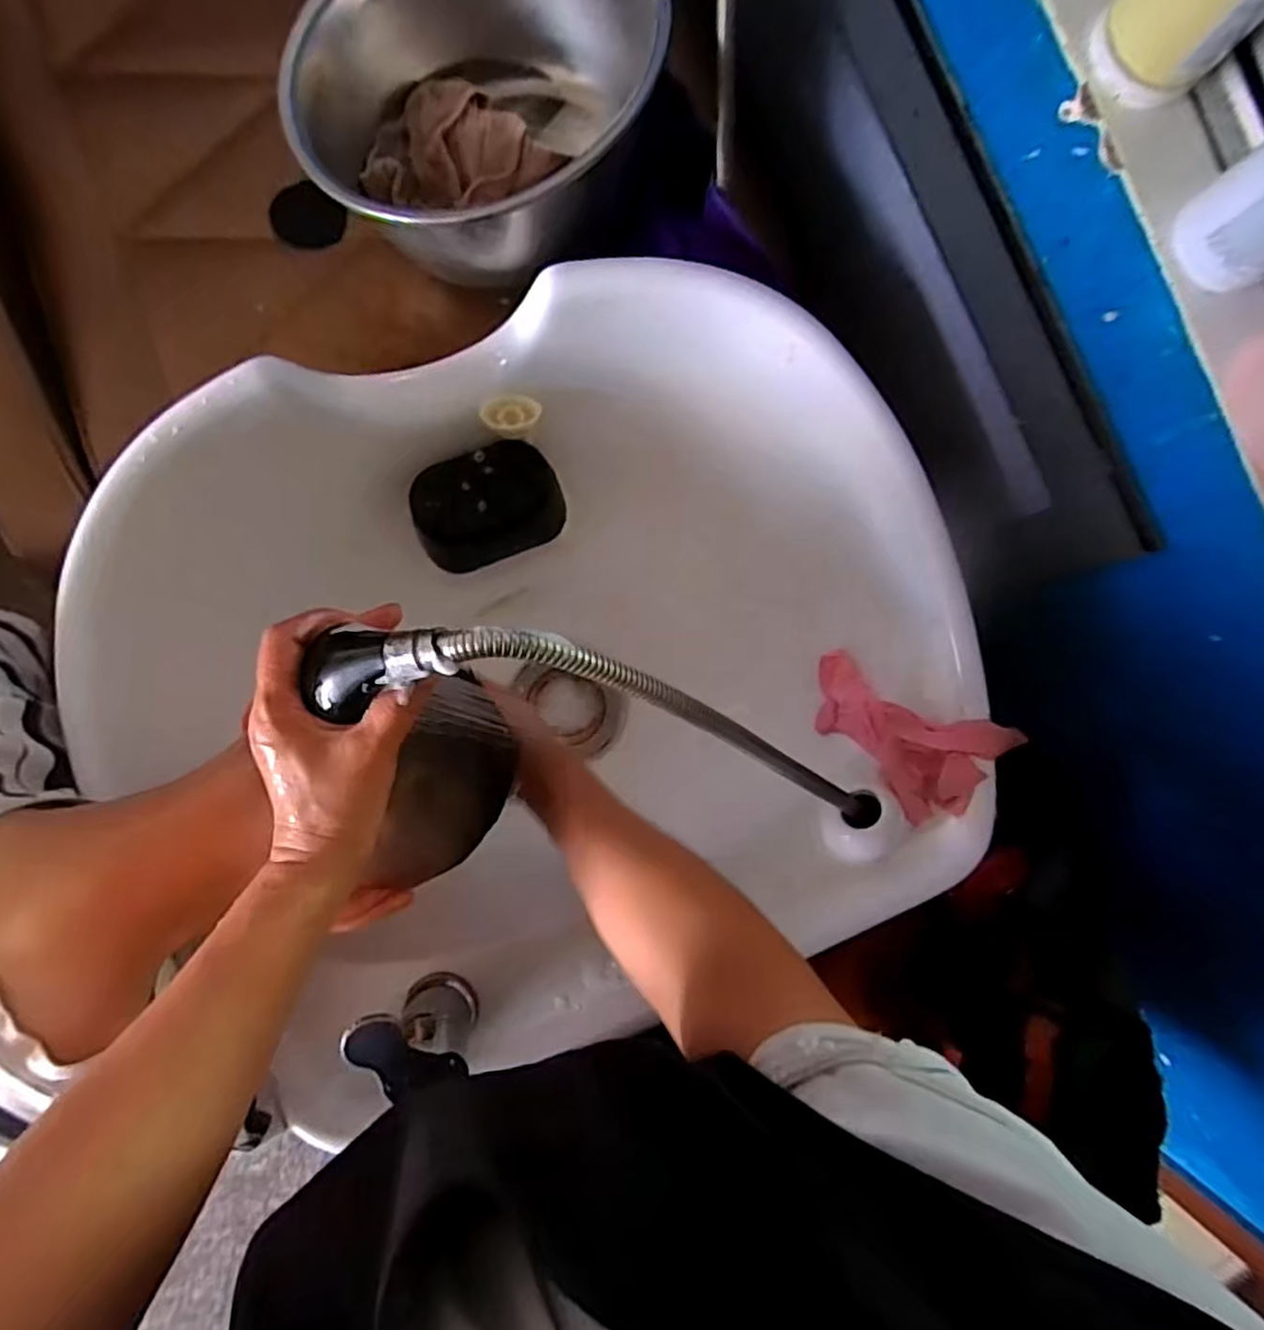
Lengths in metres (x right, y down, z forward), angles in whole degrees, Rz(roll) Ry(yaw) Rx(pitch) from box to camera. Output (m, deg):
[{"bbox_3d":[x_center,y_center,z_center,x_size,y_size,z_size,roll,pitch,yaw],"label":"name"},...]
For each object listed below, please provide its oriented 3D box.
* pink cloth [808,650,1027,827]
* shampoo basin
[{"bbox_3d":[0.202,0.048,0.526,0.149,0.040,0.089,37,86,26],"label":"pink cloth"},{"bbox_3d":[-0.066,-0.002,0.550,0.584,0.188,0.488,-20,92,-6],"label":"shampoo basin"}]

